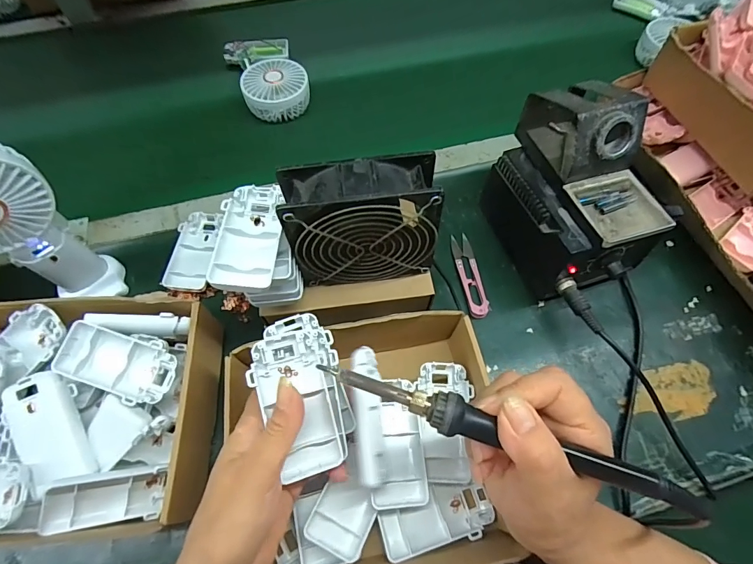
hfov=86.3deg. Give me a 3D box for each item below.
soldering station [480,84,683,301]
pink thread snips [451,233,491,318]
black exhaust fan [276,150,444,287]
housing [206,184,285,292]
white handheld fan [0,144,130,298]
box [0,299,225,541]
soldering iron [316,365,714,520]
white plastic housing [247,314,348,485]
[{"bbox_3d":[0.192,-0.090,0.397,0.113,0.158,0.173,-19,65,-10],"label":"soldering station"},{"bbox_3d":[0.102,-0.009,0.439,0.023,0.010,0.103,-6,63,-4],"label":"pink thread snips"},{"bbox_3d":[-0.012,-0.046,0.334,0.117,0.114,0.046,-3,63,-2],"label":"black exhaust fan"},{"bbox_3d":[-0.099,-0.038,0.318,0.045,0.022,0.107,-1,63,-1],"label":"housing"},{"bbox_3d":[-0.296,-0.037,0.344,0.050,0.185,0.087,26,66,12],"label":"white handheld fan"},{"bbox_3d":[-0.247,0.109,0.336,0.232,0.078,0.178,-2,63,-2],"label":"box"},{"bbox_3d":[0.069,0.081,0.213,0.208,0.013,0.018,17,64,8],"label":"soldering iron"},{"bbox_3d":[-0.052,0.077,0.282,0.056,0.032,0.106,-15,79,-8],"label":"white plastic housing"}]

